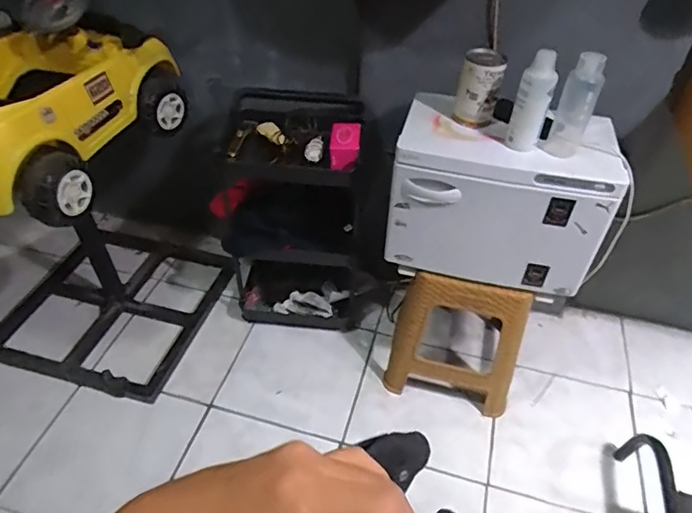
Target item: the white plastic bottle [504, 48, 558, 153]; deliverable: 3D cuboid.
[{"bbox_3d":[0.366,-0.301,0.991,0.063,0.183,0.054,29,51,25],"label":"white plastic bottle"}]

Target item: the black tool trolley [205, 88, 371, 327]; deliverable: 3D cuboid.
[{"bbox_3d":[-0.163,-0.100,1.518,0.435,0.658,0.348,-2,45,-3],"label":"black tool trolley"}]

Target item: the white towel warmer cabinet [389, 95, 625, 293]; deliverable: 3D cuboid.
[{"bbox_3d":[0.348,-0.152,1.175,0.443,0.311,0.286,11,46,10],"label":"white towel warmer cabinet"}]

